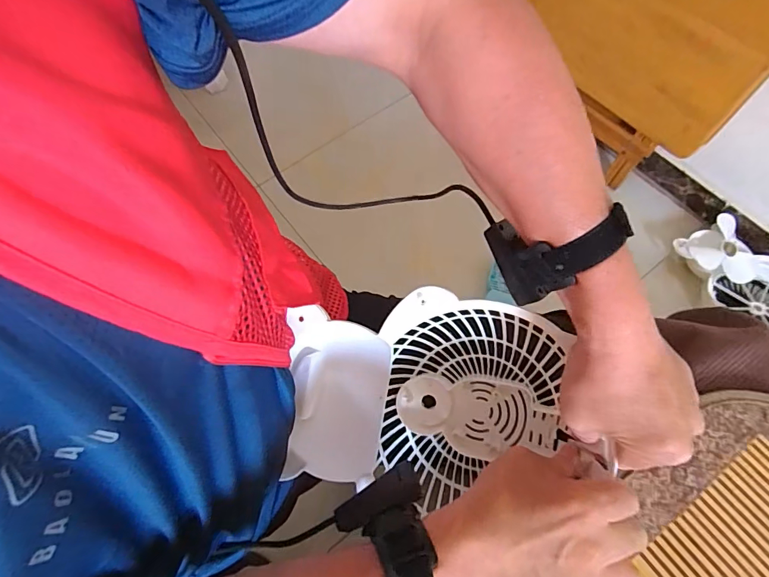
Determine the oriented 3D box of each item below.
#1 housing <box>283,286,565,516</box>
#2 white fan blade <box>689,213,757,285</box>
[{"bbox_3d":[0.039,0.114,0.419,0.274,0.105,0.226,-1,95,0],"label":"housing"},{"bbox_3d":[0.739,-0.077,0.948,0.137,0.035,0.146,-21,67,-8],"label":"white fan blade"}]

